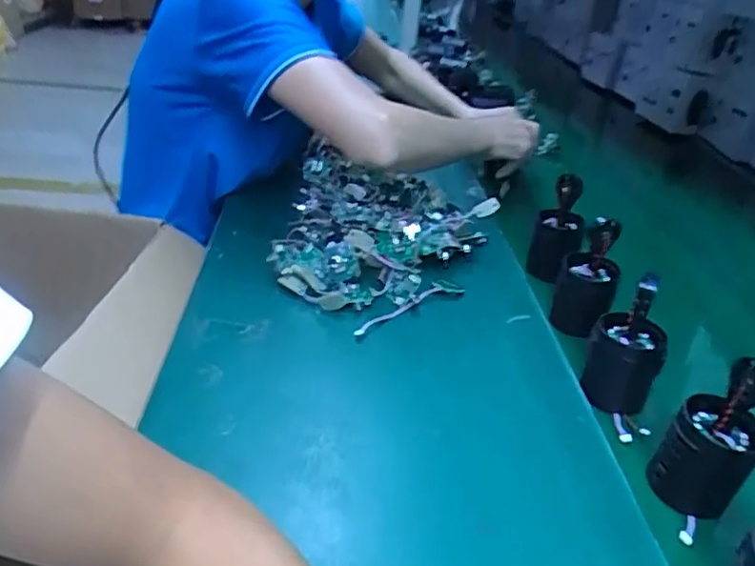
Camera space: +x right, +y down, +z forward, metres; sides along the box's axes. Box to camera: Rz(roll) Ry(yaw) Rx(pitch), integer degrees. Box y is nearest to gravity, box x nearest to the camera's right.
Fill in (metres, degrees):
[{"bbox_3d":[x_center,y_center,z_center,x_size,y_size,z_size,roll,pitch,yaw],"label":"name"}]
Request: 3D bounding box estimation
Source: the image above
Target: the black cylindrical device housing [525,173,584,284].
[{"bbox_3d":[0.205,-0.060,0.679,0.053,0.114,0.046,17,33,17],"label":"black cylindrical device housing"}]

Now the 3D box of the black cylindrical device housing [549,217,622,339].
[{"bbox_3d":[0.208,-0.009,0.584,0.051,0.111,0.050,20,34,21],"label":"black cylindrical device housing"}]

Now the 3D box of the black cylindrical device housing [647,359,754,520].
[{"bbox_3d":[0.230,0.101,0.404,0.055,0.104,0.052,30,39,33],"label":"black cylindrical device housing"}]

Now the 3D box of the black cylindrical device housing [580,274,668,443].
[{"bbox_3d":[0.199,0.056,0.479,0.057,0.105,0.072,17,33,17],"label":"black cylindrical device housing"}]

